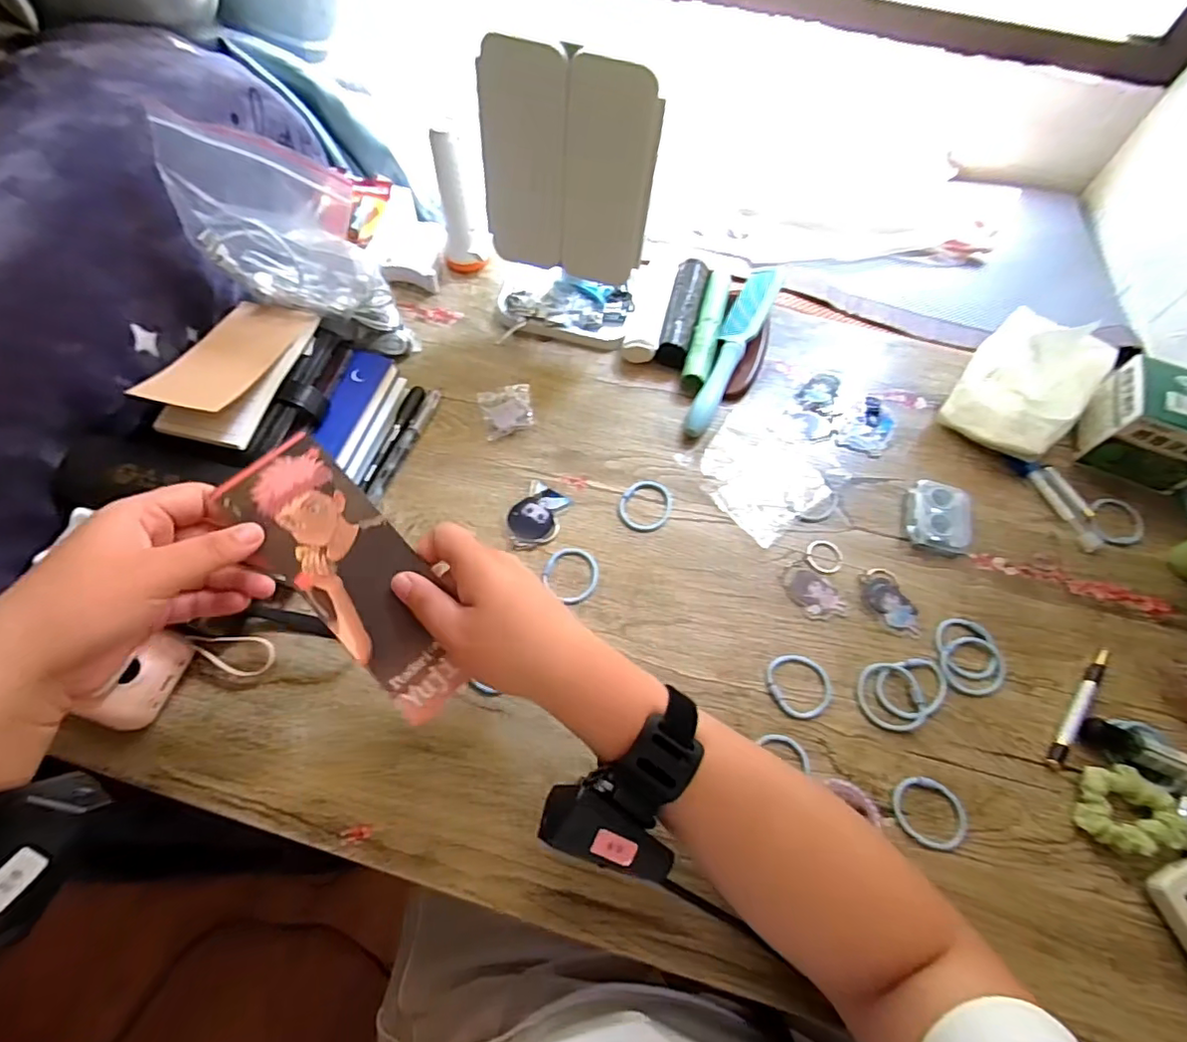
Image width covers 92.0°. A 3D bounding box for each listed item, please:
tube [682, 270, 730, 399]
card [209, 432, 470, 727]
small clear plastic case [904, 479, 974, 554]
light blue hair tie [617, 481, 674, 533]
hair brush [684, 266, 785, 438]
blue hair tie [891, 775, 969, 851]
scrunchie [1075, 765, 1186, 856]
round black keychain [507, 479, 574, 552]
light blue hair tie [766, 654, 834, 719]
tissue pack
[{"bbox_3d":[0.117,-0.196,0.588,0.025,0.027,0.171,15,63,5],"label":"tube"},{"bbox_3d":[-0.138,0.034,0.342,0.067,0.008,0.175,-44,94,-16],"label":"card"},{"bbox_3d":[0.303,-0.004,0.501,0.057,0.024,0.061,15,63,5],"label":"small clear plastic case"},{"bbox_3d":[0.047,-0.014,0.503,0.044,0.004,0.053,20,64,8],"label":"light blue hair tie"},{"bbox_3d":[0.137,-0.171,0.565,0.040,0.039,0.210,25,64,10],"label":"hair brush"},{"bbox_3d":[0.237,0.206,0.404,0.049,0.006,0.045,1,63,-2],"label":"blue hair tie"},{"bbox_3d":[0.377,0.205,0.404,0.062,0.025,0.056,18,63,7],"label":"scrunchie"},{"bbox_3d":[-0.049,-0.004,0.493,0.043,0.008,0.064,24,64,10],"label":"round black keychain"},{"bbox_3d":[0.158,0.126,0.438,0.047,0.007,0.049,1,65,-3],"label":"light blue hair tie"},{"bbox_3d":[0.412,-0.128,0.551,0.105,0.073,0.148,40,68,17],"label":"tissue pack"}]

